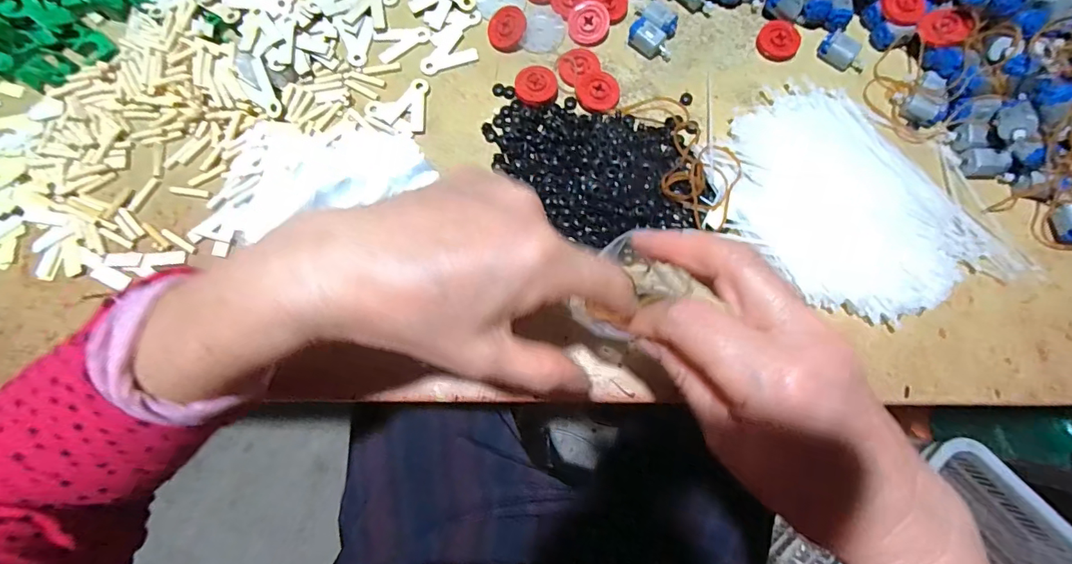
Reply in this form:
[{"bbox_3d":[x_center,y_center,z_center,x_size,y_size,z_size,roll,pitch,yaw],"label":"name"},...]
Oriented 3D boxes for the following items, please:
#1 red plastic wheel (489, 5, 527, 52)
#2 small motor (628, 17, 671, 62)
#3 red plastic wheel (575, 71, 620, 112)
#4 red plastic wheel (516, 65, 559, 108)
[{"bbox_3d":[-0.024,-0.202,0.376,0.032,0.008,0.034,2,96,18],"label":"red plastic wheel"},{"bbox_3d":[0.091,-0.190,0.371,0.037,0.016,0.020,35,81,8],"label":"small motor"},{"bbox_3d":[0.047,-0.148,0.362,0.028,0.008,0.035,-40,80,-7],"label":"red plastic wheel"},{"bbox_3d":[0.000,-0.150,0.360,0.033,0.006,0.032,0,78,1],"label":"red plastic wheel"}]

